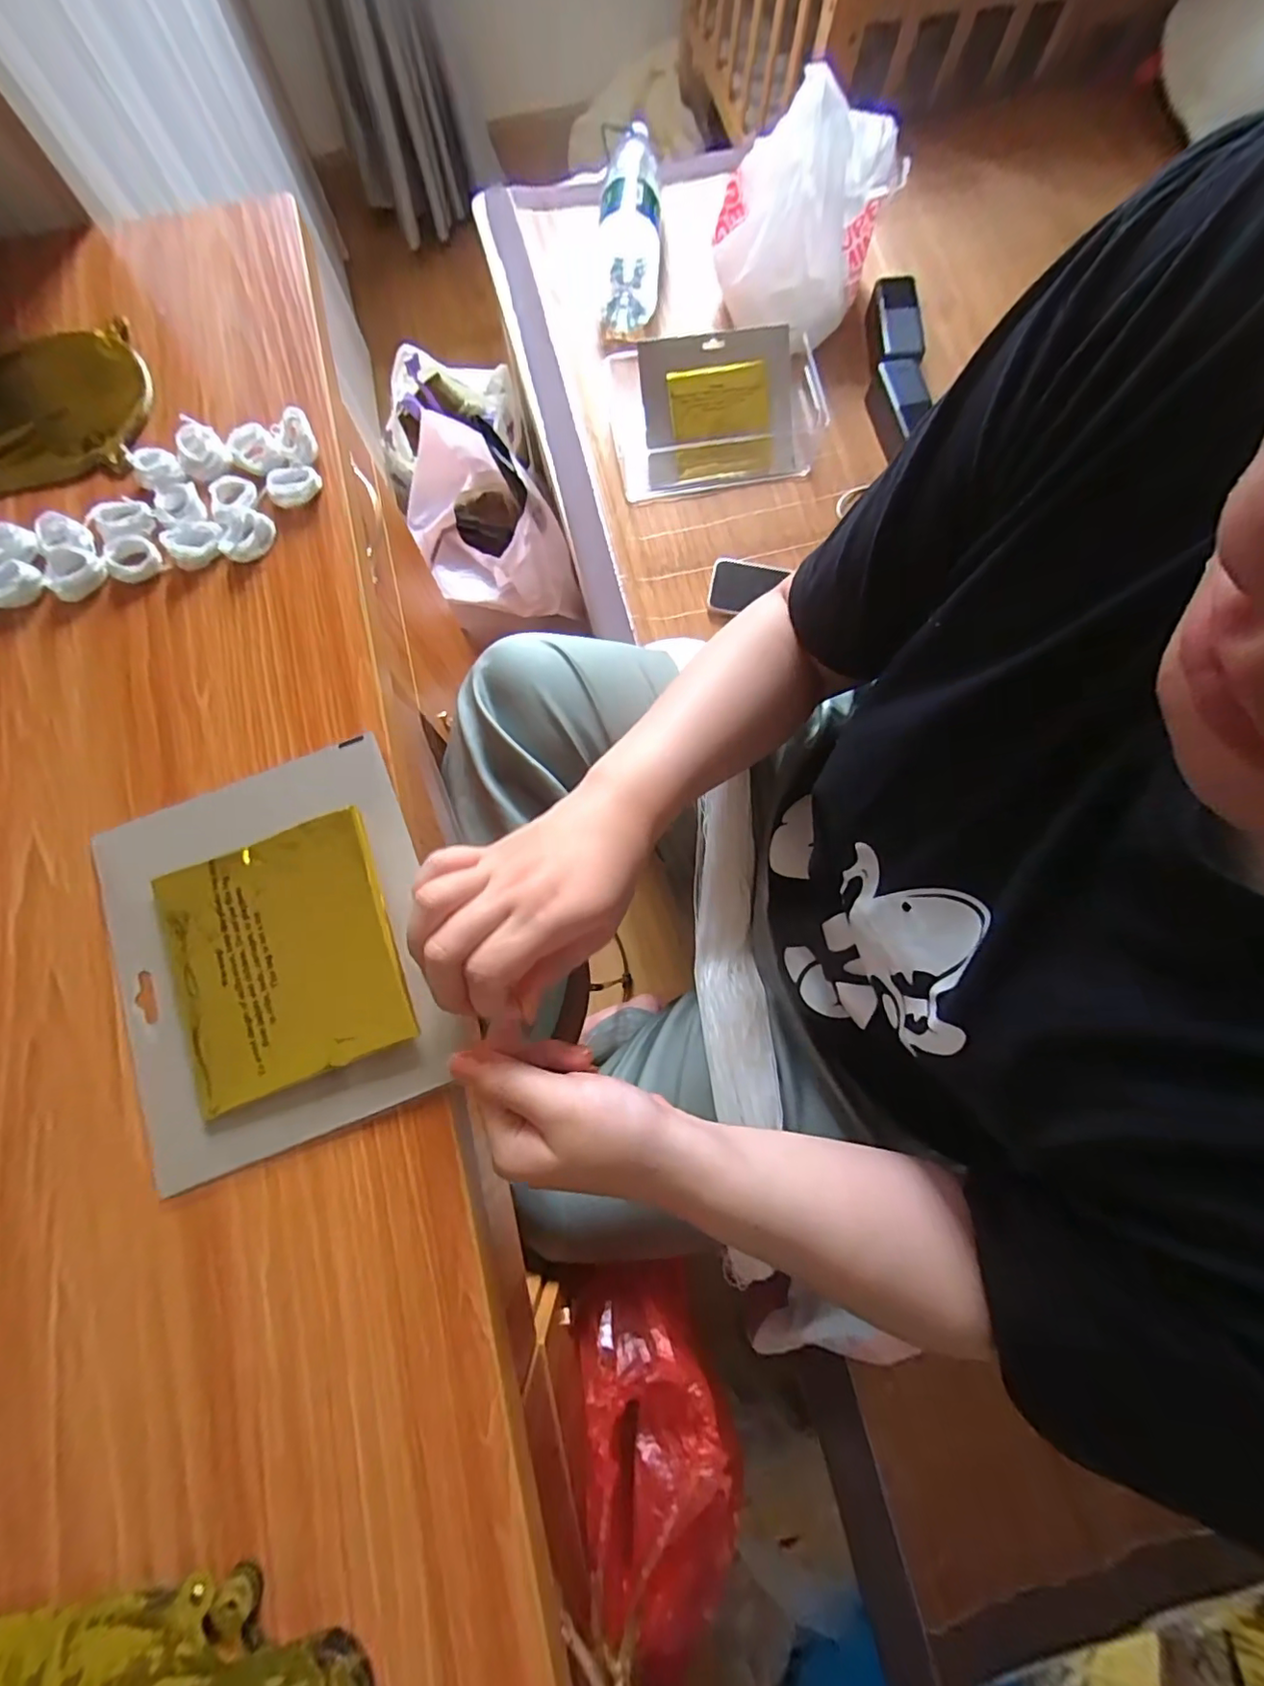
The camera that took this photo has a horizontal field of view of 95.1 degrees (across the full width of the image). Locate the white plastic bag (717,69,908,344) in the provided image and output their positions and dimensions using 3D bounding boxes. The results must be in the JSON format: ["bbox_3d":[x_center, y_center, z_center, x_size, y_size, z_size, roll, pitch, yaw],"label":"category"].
[{"bbox_3d":[0.217,-0.799,0.747,0.208,0.176,0.159,14,78,4],"label":"white plastic bag"}]

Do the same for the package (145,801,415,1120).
[{"bbox_3d":[-0.179,0.058,0.295,0.112,0.015,0.120,-19,78,-5],"label":"package"}]

